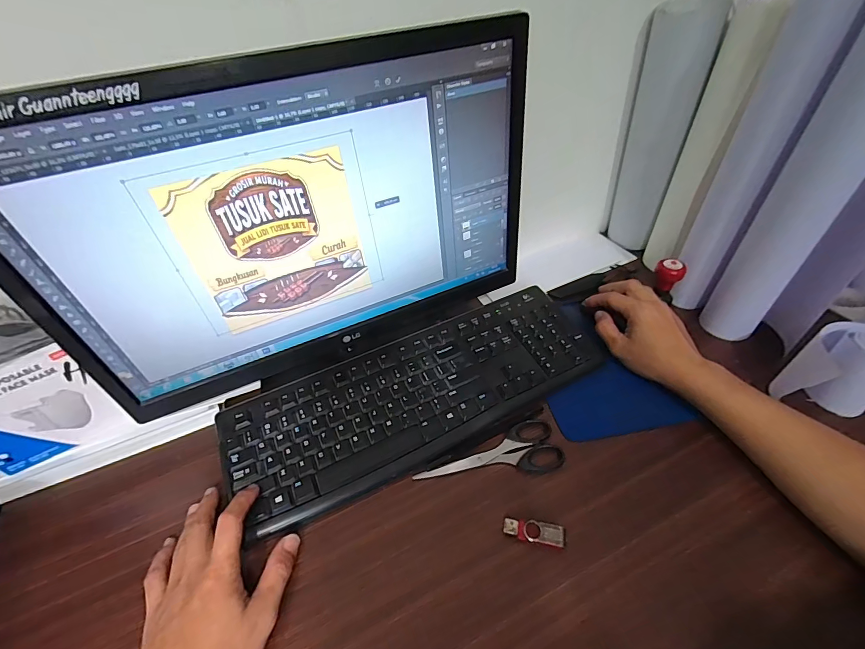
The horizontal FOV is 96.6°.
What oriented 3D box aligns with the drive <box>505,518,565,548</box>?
[{"bbox_3d":[0.091,0.186,0.345,0.052,0.007,0.017,5,45,9],"label":"drive"}]

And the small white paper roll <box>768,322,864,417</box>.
[{"bbox_3d":[0.417,0.053,0.397,0.066,0.097,0.072,-2,44,2],"label":"small white paper roll"}]

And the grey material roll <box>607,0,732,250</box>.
[{"bbox_3d":[0.299,-0.245,0.539,0.084,0.314,0.077,19,49,23],"label":"grey material roll"}]

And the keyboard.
[{"bbox_3d":[-0.012,0.077,0.452,0.426,0.032,0.151,-22,47,-16],"label":"keyboard"}]

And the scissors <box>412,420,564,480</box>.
[{"bbox_3d":[0.062,0.143,0.397,0.152,0.012,0.054,-16,45,-12],"label":"scissors"}]

